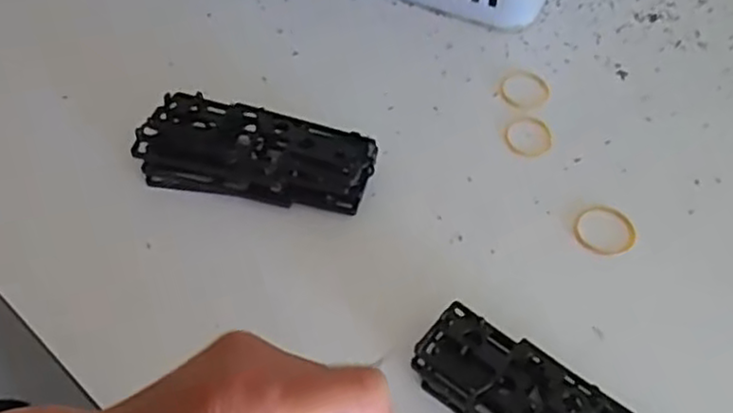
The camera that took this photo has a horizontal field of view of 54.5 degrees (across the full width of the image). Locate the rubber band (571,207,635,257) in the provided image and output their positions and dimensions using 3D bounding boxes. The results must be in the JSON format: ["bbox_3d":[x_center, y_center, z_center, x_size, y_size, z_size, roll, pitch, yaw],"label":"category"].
[{"bbox_3d":[0.128,0.012,0.383,0.034,0.004,0.031,1,53,-1],"label":"rubber band"}]

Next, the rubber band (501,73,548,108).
[{"bbox_3d":[0.100,-0.074,0.448,0.030,0.004,0.033,1,53,-1],"label":"rubber band"}]

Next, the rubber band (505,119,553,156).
[{"bbox_3d":[0.096,-0.042,0.427,0.028,0.004,0.029,1,53,-1],"label":"rubber band"}]

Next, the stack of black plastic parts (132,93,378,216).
[{"bbox_3d":[-0.059,-0.030,0.395,0.125,0.025,0.048,10,53,5],"label":"stack of black plastic parts"}]

